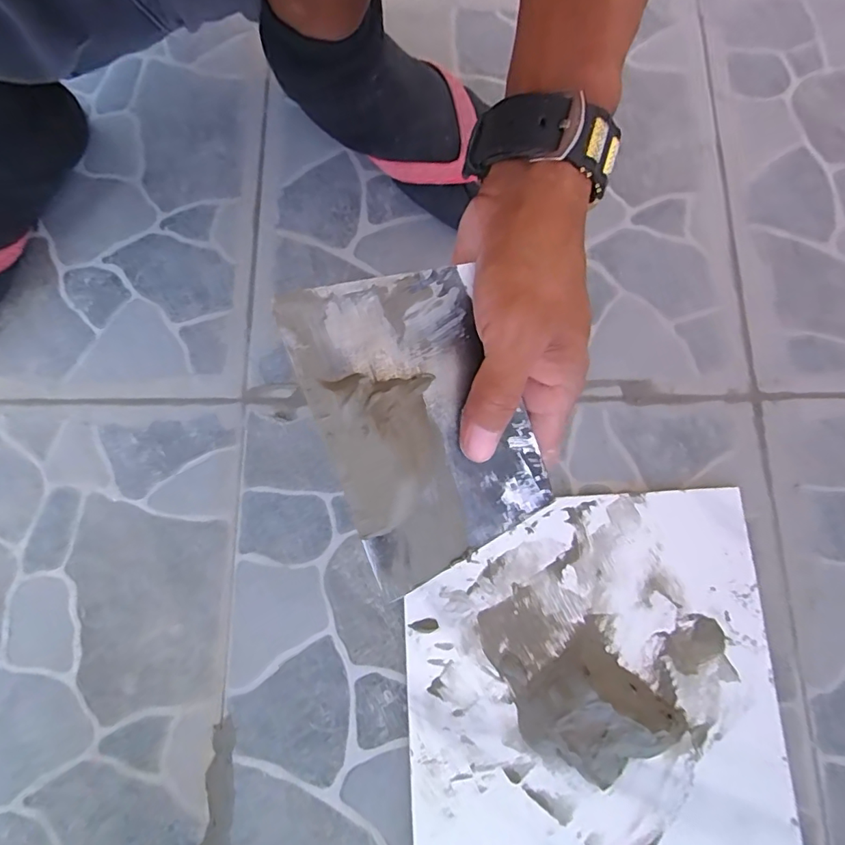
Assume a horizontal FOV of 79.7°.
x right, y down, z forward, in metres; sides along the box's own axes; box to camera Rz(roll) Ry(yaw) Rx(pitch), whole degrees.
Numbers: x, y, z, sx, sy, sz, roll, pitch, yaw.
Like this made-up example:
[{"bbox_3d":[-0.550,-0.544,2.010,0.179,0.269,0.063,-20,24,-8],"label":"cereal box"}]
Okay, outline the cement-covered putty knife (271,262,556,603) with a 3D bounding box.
[{"bbox_3d":[0.003,0.000,0.223,0.091,0.021,0.136,-23,100,-12],"label":"cement-covered putty knife"}]

